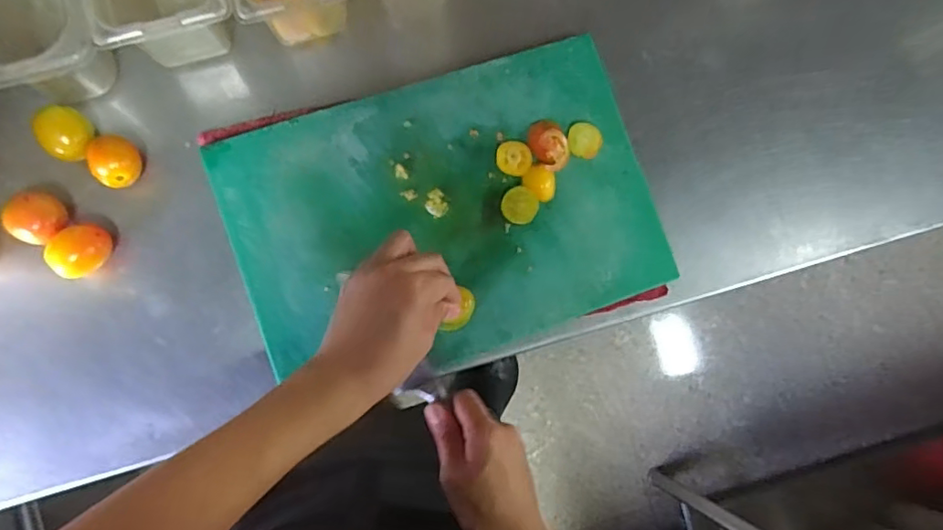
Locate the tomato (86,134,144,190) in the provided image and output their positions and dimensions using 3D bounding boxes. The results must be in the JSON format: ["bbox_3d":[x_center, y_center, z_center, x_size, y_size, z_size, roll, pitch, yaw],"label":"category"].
[{"bbox_3d":[-0.312,-0.090,0.488,0.034,0.034,0.044,20,83,-5],"label":"tomato"}]

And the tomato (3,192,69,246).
[{"bbox_3d":[-0.366,-0.038,0.472,0.035,0.042,0.041,34,82,-3],"label":"tomato"}]

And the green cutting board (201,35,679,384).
[{"bbox_3d":[-0.019,-0.045,0.521,0.386,0.017,0.257,-19,88,-8],"label":"green cutting board"}]

